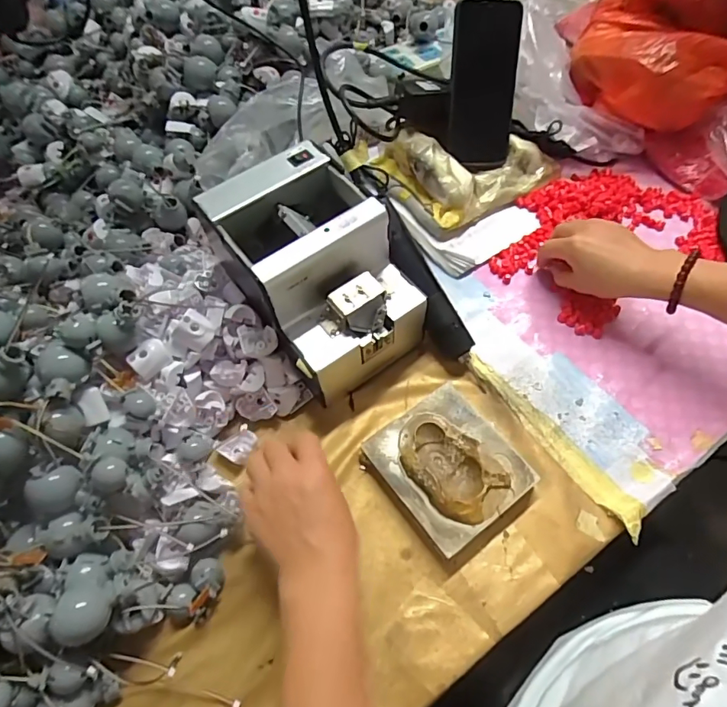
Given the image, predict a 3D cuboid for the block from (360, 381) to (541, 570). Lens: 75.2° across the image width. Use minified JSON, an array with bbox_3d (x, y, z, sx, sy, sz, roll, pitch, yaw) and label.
[{"bbox_3d":[0.073,0.095,0.404,0.105,0.030,0.120,-35,64,-15],"label":"block"}]

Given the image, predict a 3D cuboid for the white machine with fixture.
[{"bbox_3d":[-0.041,-0.073,0.446,0.128,0.136,0.192,-31,64,-13],"label":"white machine with fixture"}]

